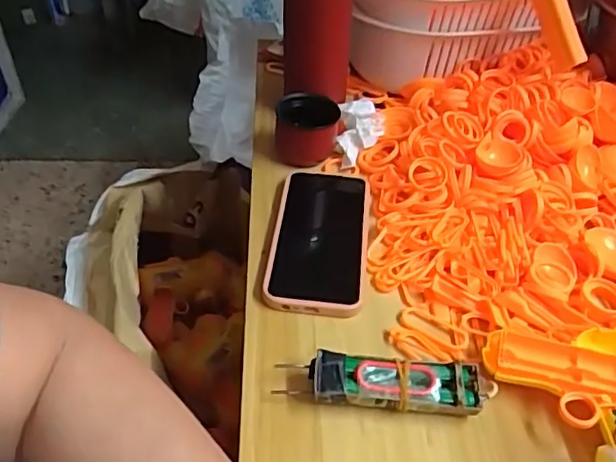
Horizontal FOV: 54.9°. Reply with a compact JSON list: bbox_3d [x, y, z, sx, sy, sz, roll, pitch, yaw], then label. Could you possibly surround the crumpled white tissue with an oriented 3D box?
[{"bbox_3d":[0.055,-0.105,0.613,0.048,0.019,0.095,1,44,5],"label":"crumpled white tissue"}]

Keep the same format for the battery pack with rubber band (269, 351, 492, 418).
[{"bbox_3d":[0.053,0.105,0.401,0.139,0.030,0.030,4,42,1],"label":"battery pack with rubber band"}]

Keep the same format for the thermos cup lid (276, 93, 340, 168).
[{"bbox_3d":[-0.001,-0.105,0.596,0.061,0.045,0.058,2,42,-2],"label":"thermos cup lid"}]

